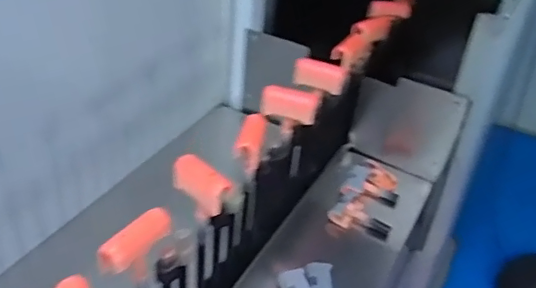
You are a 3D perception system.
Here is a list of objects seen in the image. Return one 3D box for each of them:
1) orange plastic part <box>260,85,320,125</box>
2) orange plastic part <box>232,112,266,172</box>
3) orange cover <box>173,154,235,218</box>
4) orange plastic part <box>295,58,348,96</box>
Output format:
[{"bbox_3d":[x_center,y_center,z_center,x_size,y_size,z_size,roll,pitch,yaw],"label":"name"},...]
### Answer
[{"bbox_3d":[0.031,-0.059,0.833,0.087,0.045,0.019,14,36,12],"label":"orange plastic part"},{"bbox_3d":[-0.023,-0.003,0.755,0.032,0.041,0.091,9,36,5],"label":"orange plastic part"},{"bbox_3d":[-0.083,0.053,0.662,0.081,0.064,0.030,29,41,29],"label":"orange cover"},{"bbox_3d":[0.086,-0.114,0.921,0.086,0.046,0.024,14,36,11],"label":"orange plastic part"}]

